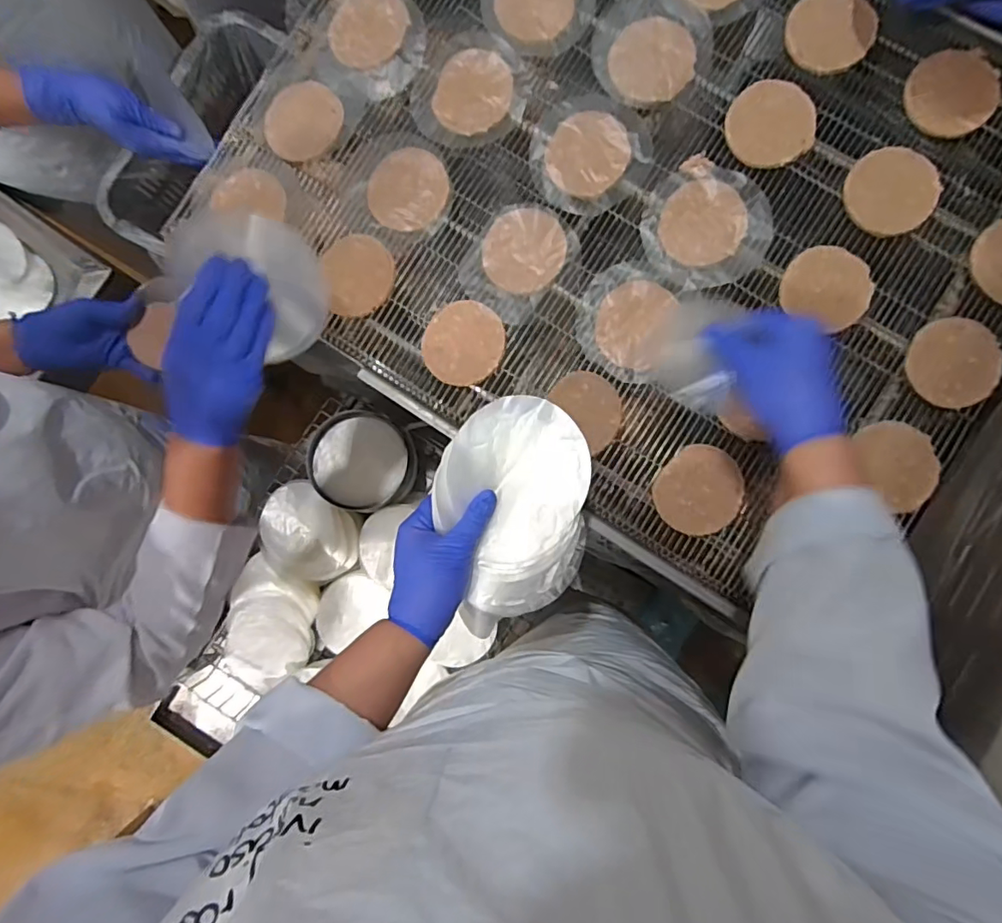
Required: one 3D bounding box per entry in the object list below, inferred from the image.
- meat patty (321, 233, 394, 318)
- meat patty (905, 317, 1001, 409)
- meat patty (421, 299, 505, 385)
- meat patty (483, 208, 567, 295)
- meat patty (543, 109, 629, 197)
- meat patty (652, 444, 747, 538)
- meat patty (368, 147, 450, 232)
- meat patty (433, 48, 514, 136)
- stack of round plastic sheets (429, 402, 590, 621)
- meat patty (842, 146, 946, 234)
[{"bbox_3d":[-0.143,-0.191,0.545,0.066,0.013,0.078,-11,86,2],"label":"meat patty"},{"bbox_3d":[0.431,-0.093,0.510,0.078,0.013,0.082,0,87,3],"label":"meat patty"},{"bbox_3d":[-0.038,-0.119,0.540,0.079,0.009,0.082,0,87,3],"label":"meat patty"},{"bbox_3d":[0.023,-0.213,0.542,0.079,0.006,0.082,0,87,3],"label":"meat patty"},{"bbox_3d":[0.089,-0.315,0.546,0.079,0.006,0.083,0,87,3],"label":"meat patty"},{"bbox_3d":[0.191,0.028,0.515,0.082,0.010,0.077,0,87,3],"label":"meat patty"},{"bbox_3d":[-0.097,-0.283,0.552,0.083,0.004,0.082,0,87,3],"label":"meat patty"},{"bbox_3d":[-0.028,-0.383,0.554,0.076,0.004,0.087,20,88,4],"label":"meat patty"},{"bbox_3d":[0.010,0.037,0.435,0.119,0.034,0.173,4,87,3],"label":"stack of round plastic sheets"},{"bbox_3d":[0.381,-0.265,0.524,0.080,0.012,0.083,0,87,3],"label":"meat patty"}]

